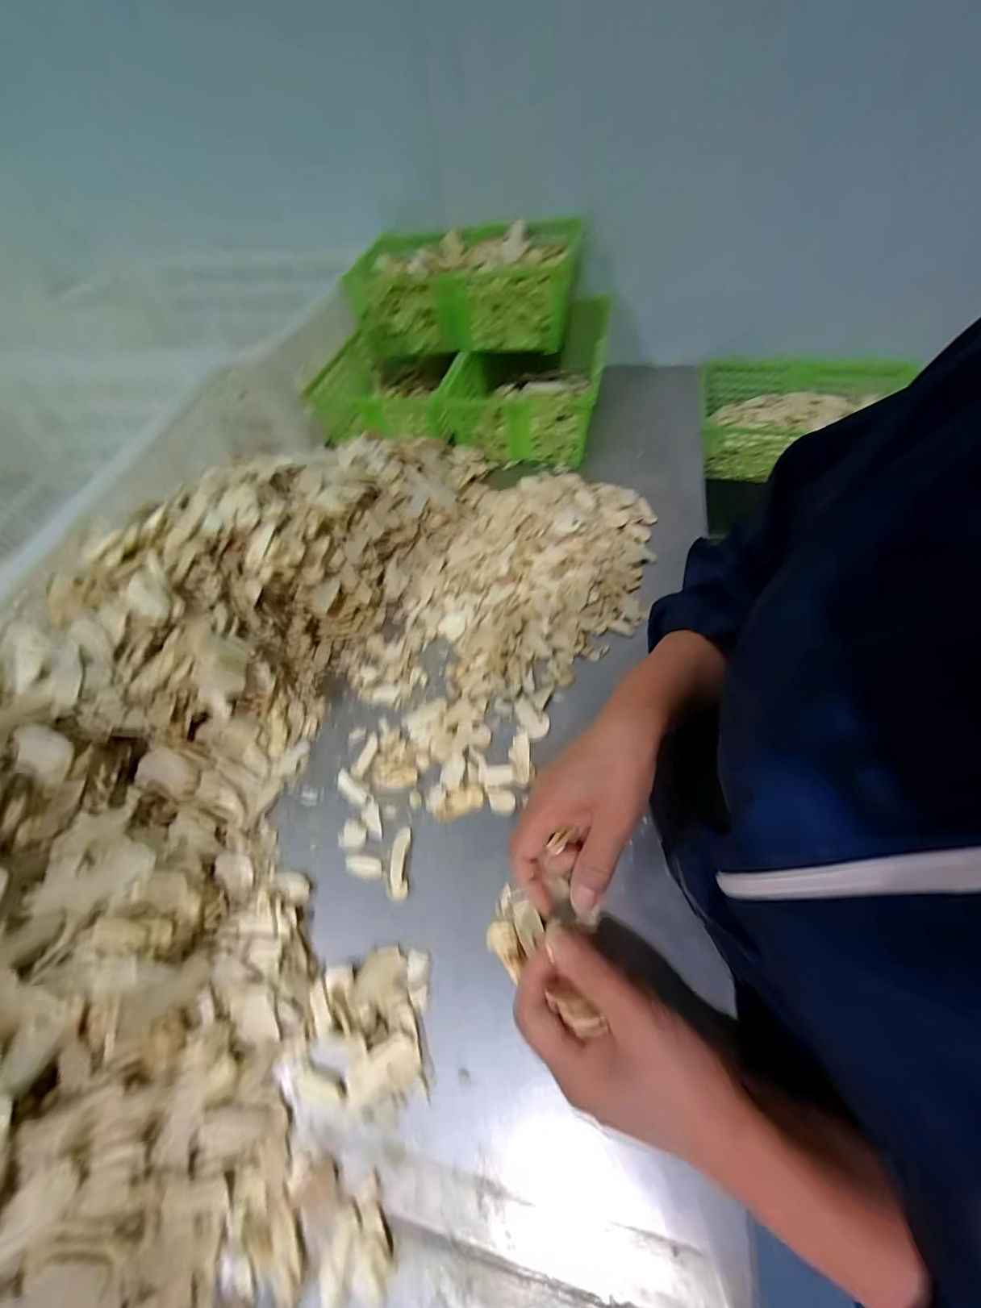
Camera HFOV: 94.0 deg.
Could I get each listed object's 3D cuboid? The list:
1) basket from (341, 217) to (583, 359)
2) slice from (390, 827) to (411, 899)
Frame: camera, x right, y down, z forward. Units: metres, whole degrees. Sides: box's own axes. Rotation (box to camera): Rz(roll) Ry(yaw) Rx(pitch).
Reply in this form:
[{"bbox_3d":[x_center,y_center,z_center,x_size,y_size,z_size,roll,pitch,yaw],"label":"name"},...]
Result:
[{"bbox_3d":[-0.036,-0.581,0.728,0.339,0.102,0.214,10,57,12],"label":"basket"},{"bbox_3d":[-0.077,0.179,0.393,0.016,0.011,0.056,-4,58,2],"label":"slice"}]

